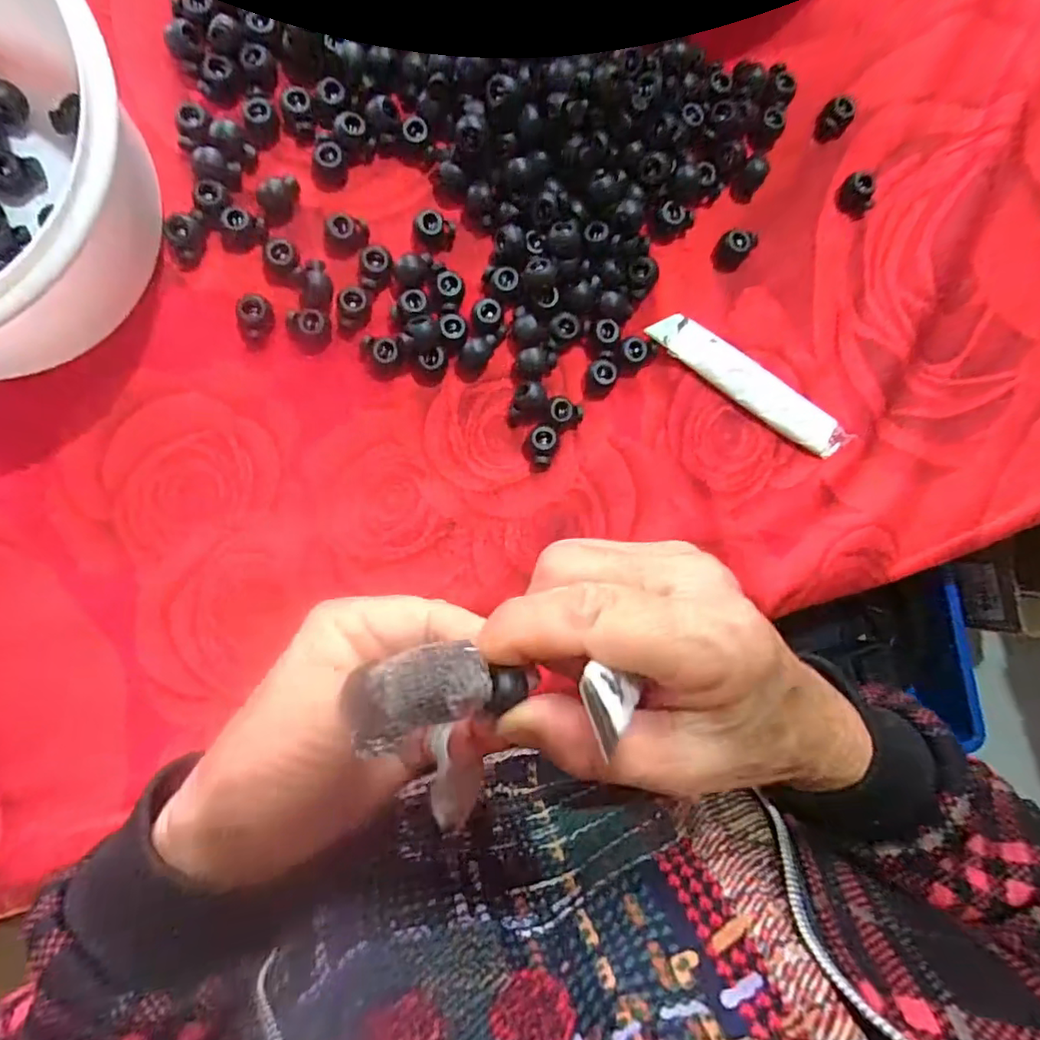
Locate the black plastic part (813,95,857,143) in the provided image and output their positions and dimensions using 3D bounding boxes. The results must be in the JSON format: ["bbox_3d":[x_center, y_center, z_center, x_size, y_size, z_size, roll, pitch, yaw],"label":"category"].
[{"bbox_3d":[0.161,-0.205,0.298,0.014,0.011,0.017,29,83,-7],"label":"black plastic part"}]

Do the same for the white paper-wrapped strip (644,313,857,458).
[{"bbox_3d":[0.114,-0.066,0.289,0.110,0.009,0.018,32,83,-6],"label":"white paper-wrapped strip"}]

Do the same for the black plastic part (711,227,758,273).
[{"bbox_3d":[0.106,-0.134,0.290,0.016,0.009,0.021,38,82,-5],"label":"black plastic part"}]

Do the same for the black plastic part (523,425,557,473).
[{"bbox_3d":[0.009,-0.034,0.282,0.014,0.010,0.021,11,85,-8],"label":"black plastic part"}]

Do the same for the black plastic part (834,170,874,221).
[{"bbox_3d":[0.173,-0.166,0.300,0.019,0.012,0.016,33,83,-6],"label":"black plastic part"}]

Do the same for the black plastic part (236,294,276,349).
[{"bbox_3d":[-0.120,-0.090,0.263,0.014,0.011,0.021,12,85,-8],"label":"black plastic part"}]

